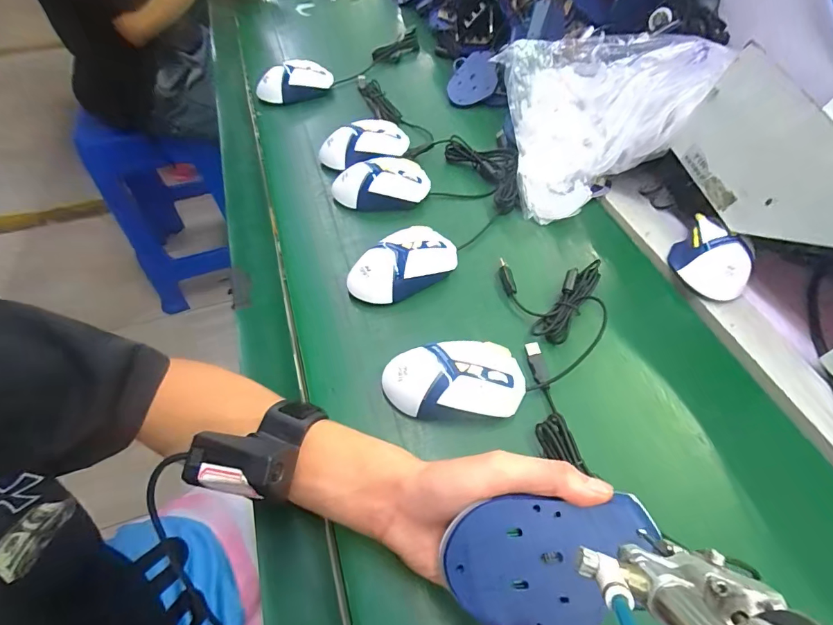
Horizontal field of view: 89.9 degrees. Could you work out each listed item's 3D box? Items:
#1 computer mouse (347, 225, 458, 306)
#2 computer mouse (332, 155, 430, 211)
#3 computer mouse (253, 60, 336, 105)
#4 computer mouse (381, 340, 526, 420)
[{"bbox_3d":[-0.014,-0.049,0.442,0.120,0.044,0.065,-31,60,-21],"label":"computer mouse"},{"bbox_3d":[-0.046,-0.162,0.523,0.124,0.039,0.066,0,54,-1],"label":"computer mouse"},{"bbox_3d":[-0.201,-0.377,0.684,0.125,0.046,0.058,-15,56,-12],"label":"computer mouse"},{"bbox_3d":[0.032,0.061,0.368,0.119,0.046,0.062,3,54,2],"label":"computer mouse"}]

